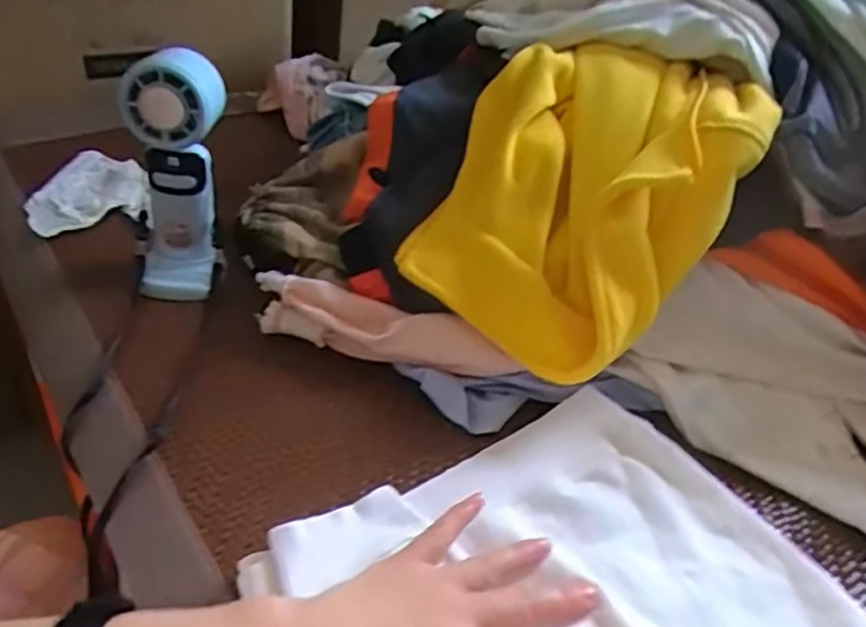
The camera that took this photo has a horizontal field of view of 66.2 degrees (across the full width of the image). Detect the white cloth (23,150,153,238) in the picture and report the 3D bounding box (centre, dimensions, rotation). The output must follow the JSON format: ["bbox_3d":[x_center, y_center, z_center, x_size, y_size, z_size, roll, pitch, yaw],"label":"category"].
[{"bbox_3d":[-0.302,-0.104,0.584,0.096,0.027,0.095,-11,45,-26],"label":"white cloth"}]

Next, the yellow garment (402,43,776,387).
[{"bbox_3d":[0.110,-0.092,0.489,0.192,0.110,0.263,30,76,20],"label":"yellow garment"}]

